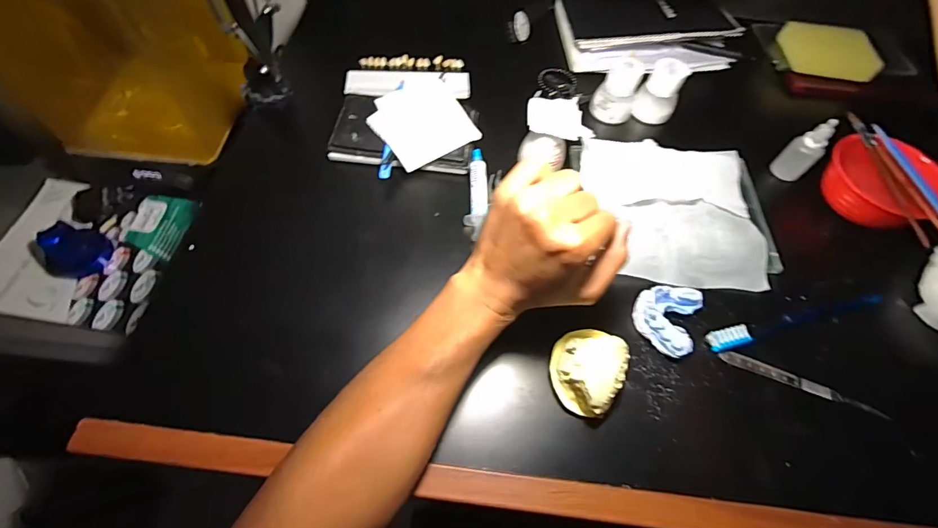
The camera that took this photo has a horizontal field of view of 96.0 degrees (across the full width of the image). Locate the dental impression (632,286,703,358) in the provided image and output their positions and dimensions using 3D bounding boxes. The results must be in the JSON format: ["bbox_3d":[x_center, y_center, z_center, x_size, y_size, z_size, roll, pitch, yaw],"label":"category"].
[{"bbox_3d":[0.178,0.049,0.384,0.052,0.024,0.064,23,63,8],"label":"dental impression"}]

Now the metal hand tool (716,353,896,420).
[{"bbox_3d":[0.290,0.105,0.370,0.133,0.006,0.013,22,63,8],"label":"metal hand tool"}]

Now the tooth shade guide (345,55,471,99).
[{"bbox_3d":[-0.075,-0.234,0.527,0.151,0.026,0.087,-1,62,-5],"label":"tooth shade guide"}]

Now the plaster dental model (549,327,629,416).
[{"bbox_3d":[0.097,0.084,0.348,0.058,0.043,0.066,38,66,15],"label":"plaster dental model"}]

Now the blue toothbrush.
[{"bbox_3d":[0.311,0.052,0.396,0.192,0.011,0.019,-11,63,-10],"label":"blue toothbrush"}]

